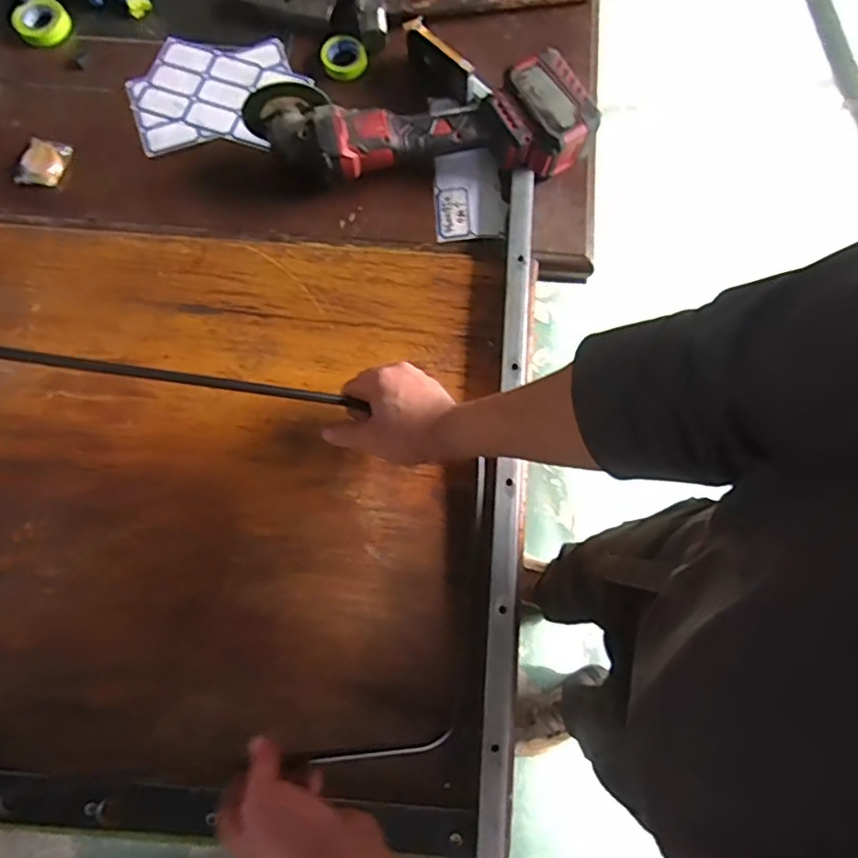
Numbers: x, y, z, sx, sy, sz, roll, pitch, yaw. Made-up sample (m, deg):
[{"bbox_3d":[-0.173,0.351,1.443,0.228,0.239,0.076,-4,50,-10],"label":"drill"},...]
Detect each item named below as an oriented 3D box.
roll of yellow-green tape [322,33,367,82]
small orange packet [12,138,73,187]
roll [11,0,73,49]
[{"bbox_3d":[-0.109,-0.483,0.772,0.057,0.017,0.067,-16,78,-2],"label":"roll of yellow-green tape"},{"bbox_3d":[-0.485,-0.334,0.737,0.062,0.015,0.064,18,78,5],"label":"small orange packet"},{"bbox_3d":[-0.522,-0.550,0.793,0.068,0.014,0.066,-37,79,-7],"label":"roll"}]

